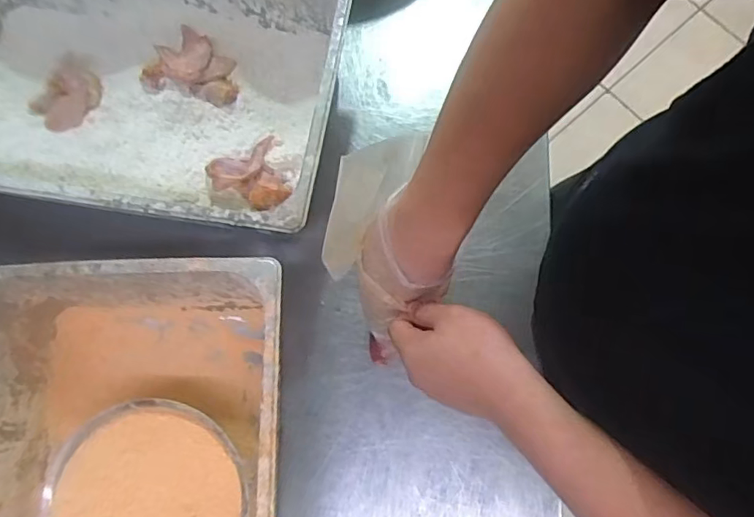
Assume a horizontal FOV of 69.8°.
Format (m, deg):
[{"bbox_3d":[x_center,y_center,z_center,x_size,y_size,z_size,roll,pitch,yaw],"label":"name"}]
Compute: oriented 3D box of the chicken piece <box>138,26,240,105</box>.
[{"bbox_3d":[-0.241,-0.253,0.697,0.120,0.042,0.084,9,77,5],"label":"chicken piece"}]

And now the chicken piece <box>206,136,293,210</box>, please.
[{"bbox_3d":[-0.155,-0.102,0.678,0.093,0.038,0.095,-1,76,3],"label":"chicken piece"}]

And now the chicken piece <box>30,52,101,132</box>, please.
[{"bbox_3d":[-0.420,-0.218,0.737,0.094,0.021,0.094,-1,85,16],"label":"chicken piece"}]

